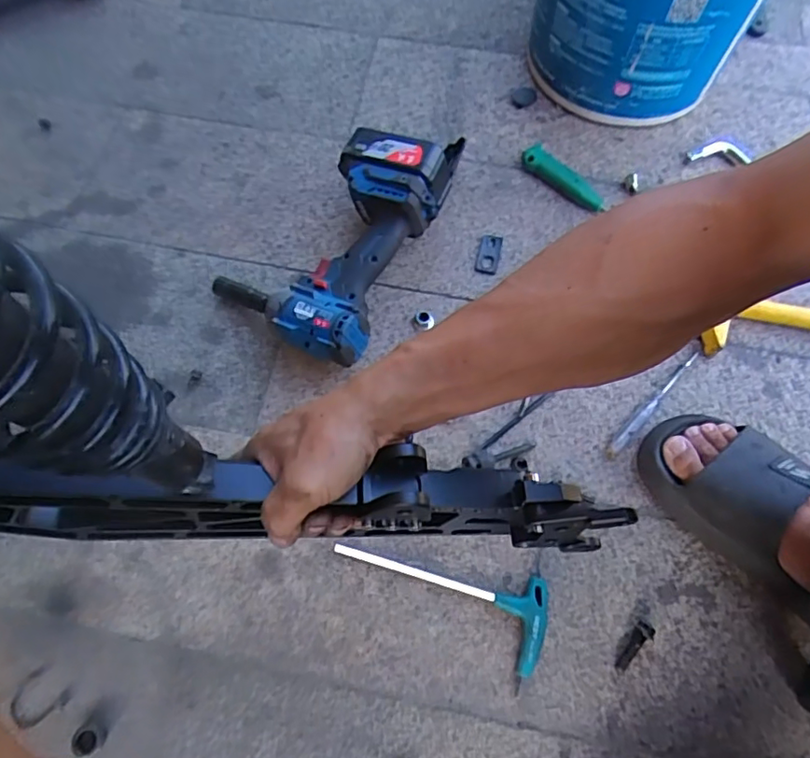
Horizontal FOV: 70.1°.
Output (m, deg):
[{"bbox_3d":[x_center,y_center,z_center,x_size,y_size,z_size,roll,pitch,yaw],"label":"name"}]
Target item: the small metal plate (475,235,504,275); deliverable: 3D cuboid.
[{"bbox_3d":[0.098,-0.147,0.676,0.024,0.006,0.055,14,67,5],"label":"small metal plate"}]

